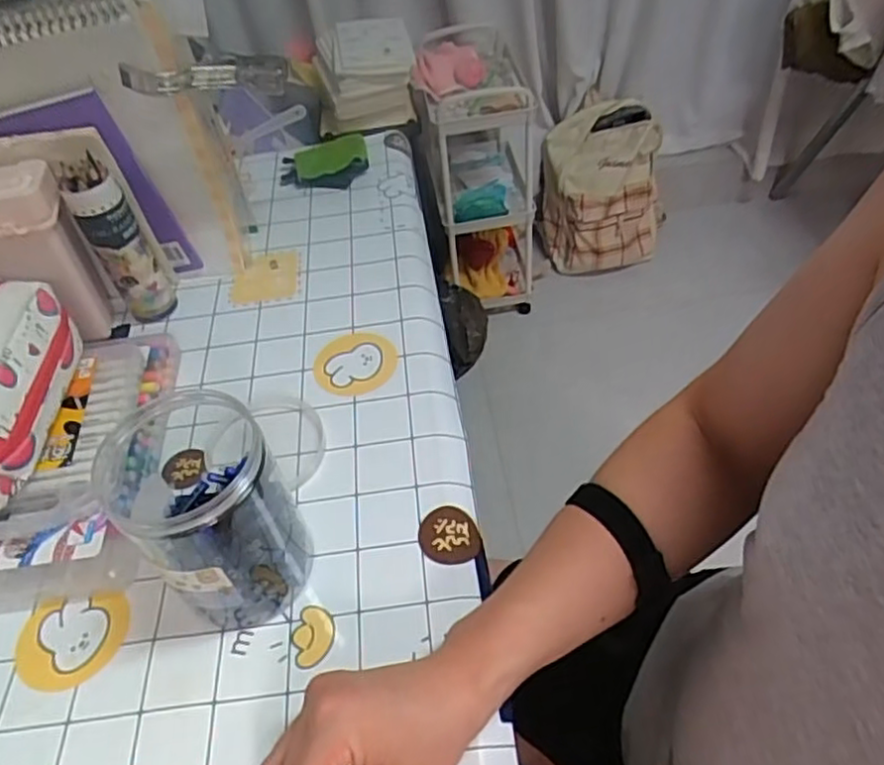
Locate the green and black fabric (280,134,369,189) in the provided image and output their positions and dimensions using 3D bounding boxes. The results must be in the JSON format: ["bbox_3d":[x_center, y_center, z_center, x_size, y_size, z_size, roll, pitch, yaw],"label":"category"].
[{"bbox_3d":[-0.149,-0.275,0.849,0.110,0.036,0.083,-10,48,-2],"label":"green and black fabric"}]

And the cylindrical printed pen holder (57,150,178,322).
[{"bbox_3d":[-0.310,-0.133,0.653,0.052,0.164,0.048,-24,50,-14],"label":"cylindrical printed pen holder"}]

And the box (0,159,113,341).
[{"bbox_3d":[-0.376,-0.116,0.635,0.083,0.170,0.073,-18,49,-9],"label":"box"}]

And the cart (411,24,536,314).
[{"bbox_3d":[0.097,-0.500,1.633,0.282,0.558,0.399,-2,49,5],"label":"cart"}]

